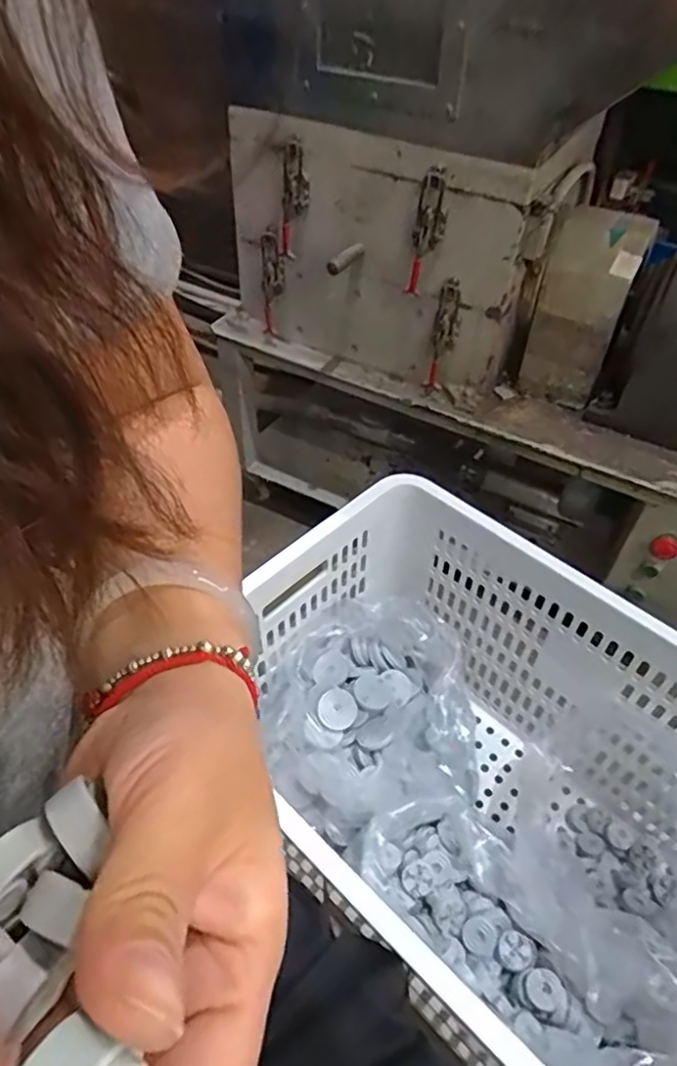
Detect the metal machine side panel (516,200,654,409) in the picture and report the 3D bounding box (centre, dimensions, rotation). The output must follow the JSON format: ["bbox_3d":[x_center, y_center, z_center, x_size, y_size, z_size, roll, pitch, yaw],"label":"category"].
[{"bbox_3d":[0.390,-0.359,1.046,0.136,0.297,0.104,21,23,17],"label":"metal machine side panel"}]

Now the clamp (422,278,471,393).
[{"bbox_3d":[0.171,-0.308,1.034,0.045,0.175,0.031,23,50,19],"label":"clamp"}]

